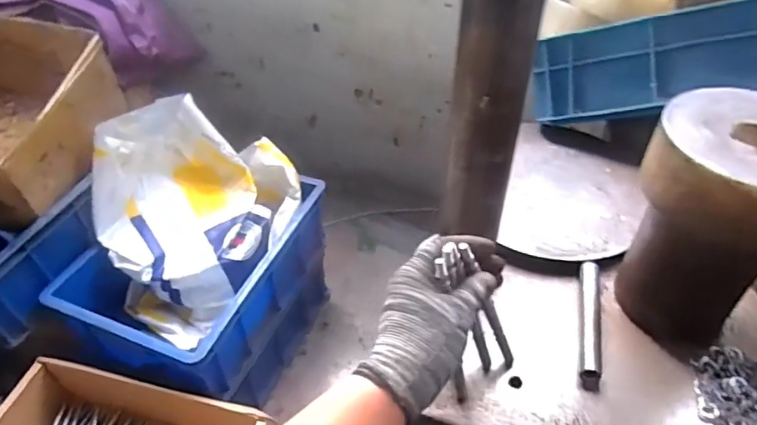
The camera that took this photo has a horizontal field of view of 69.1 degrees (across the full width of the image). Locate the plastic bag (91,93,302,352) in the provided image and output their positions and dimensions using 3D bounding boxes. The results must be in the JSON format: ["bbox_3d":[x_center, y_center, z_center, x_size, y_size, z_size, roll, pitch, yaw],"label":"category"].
[{"bbox_3d":[-0.308,-0.002,0.929,0.276,0.248,0.320,26,49,24],"label":"plastic bag"}]

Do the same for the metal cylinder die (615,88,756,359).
[{"bbox_3d":[0.318,0.013,0.536,0.143,0.219,0.135,30,51,28],"label":"metal cylinder die"}]

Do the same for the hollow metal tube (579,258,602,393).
[{"bbox_3d":[0.224,0.114,0.581,0.023,0.020,0.150,10,45,11],"label":"hollow metal tube"}]

